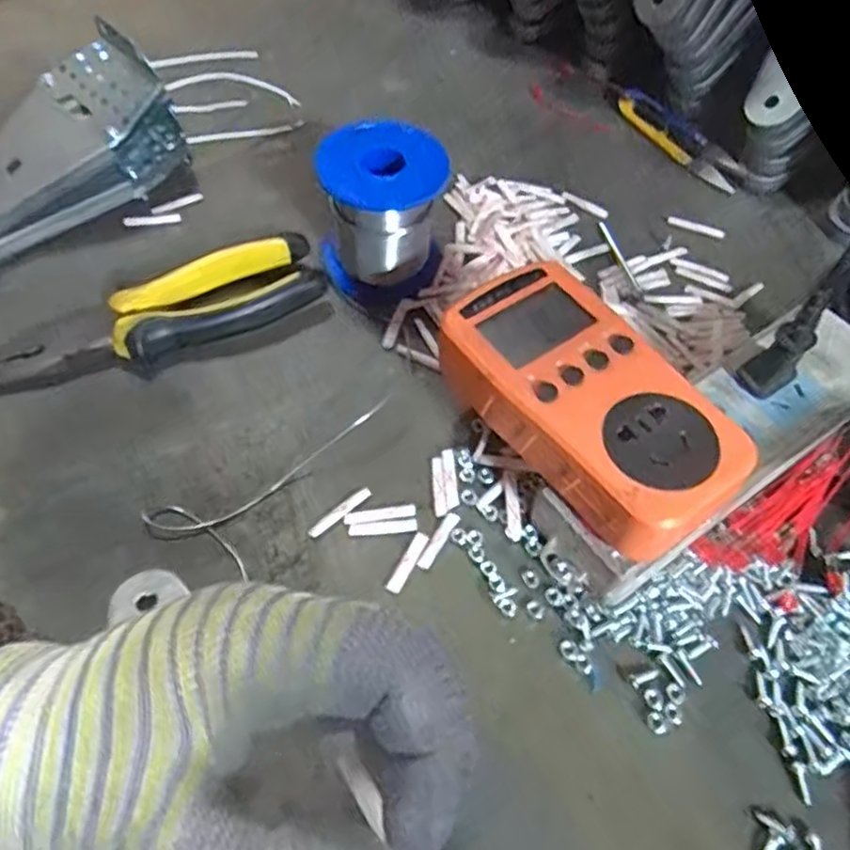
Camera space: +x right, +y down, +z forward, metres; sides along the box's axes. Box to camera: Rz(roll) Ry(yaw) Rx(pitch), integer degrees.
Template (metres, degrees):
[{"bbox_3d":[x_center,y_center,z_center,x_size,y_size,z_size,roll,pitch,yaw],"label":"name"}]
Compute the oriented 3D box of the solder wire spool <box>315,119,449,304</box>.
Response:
[{"bbox_3d":[-0.021,-0.106,0.346,0.058,0.066,0.054,1,58,-1],"label":"solder wire spool"}]

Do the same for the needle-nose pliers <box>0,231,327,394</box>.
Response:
[{"bbox_3d":[-0.138,-0.047,0.332,0.180,0.024,0.040,-24,62,-15],"label":"needle-nose pliers"}]

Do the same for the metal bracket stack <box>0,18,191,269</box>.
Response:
[{"bbox_3d":[-0.198,-0.143,0.368,0.131,0.069,0.061,-29,63,-18],"label":"metal bracket stack"}]

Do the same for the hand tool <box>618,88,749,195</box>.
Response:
[{"bbox_3d":[0.159,-0.181,0.434,0.024,0.012,0.098,-33,65,-20],"label":"hand tool"}]

